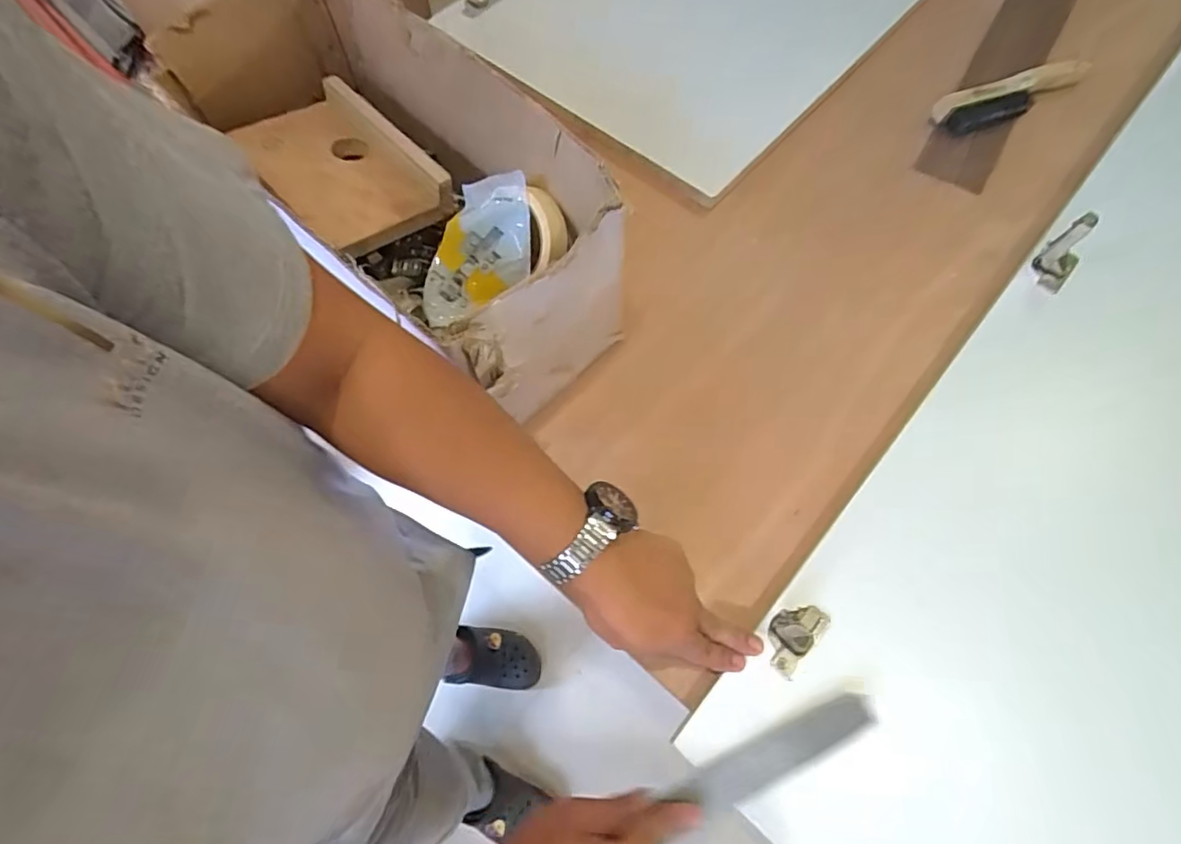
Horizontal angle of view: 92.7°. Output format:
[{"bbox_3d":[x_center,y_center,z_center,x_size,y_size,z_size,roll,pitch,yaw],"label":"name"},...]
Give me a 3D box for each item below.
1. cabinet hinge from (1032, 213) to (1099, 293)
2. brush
[{"bbox_3d":[0.495,-0.178,0.588,0.038,0.083,0.027,-3,43,-3],"label":"cabinet hinge"},{"bbox_3d":[0.553,-0.421,0.730,0.232,0.035,0.057,-19,68,-9],"label":"brush"}]

